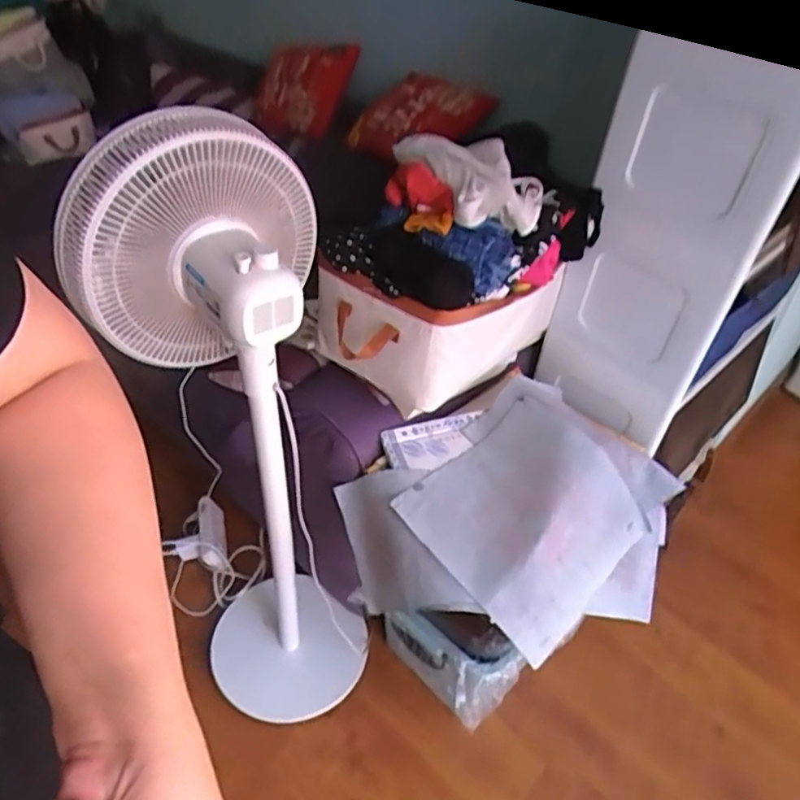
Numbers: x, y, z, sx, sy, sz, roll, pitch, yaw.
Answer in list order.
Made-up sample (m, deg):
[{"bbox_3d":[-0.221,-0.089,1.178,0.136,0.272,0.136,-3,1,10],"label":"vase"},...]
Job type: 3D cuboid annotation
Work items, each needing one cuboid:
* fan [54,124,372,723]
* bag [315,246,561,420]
[{"bbox_3d":[-0.234,0.160,1.011,0.318,1.102,0.287,-14,44,-21],"label":"fan"},{"bbox_3d":[0.069,-0.169,1.168,0.314,0.207,0.420,27,45,24],"label":"bag"}]

